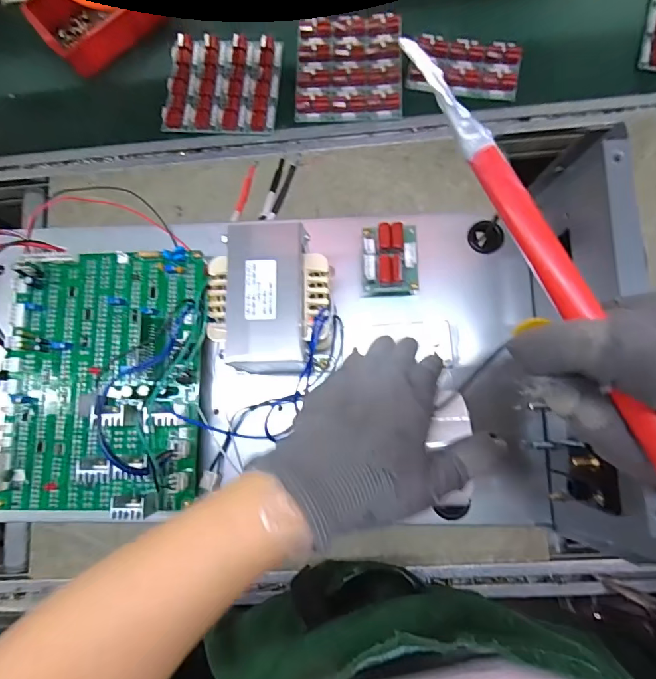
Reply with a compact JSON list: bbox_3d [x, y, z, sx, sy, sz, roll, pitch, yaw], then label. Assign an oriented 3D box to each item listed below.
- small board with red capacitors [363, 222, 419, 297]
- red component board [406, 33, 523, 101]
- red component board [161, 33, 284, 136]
[{"bbox_3d":[0.051,-0.066,0.351,0.044,0.021,0.057,0,81,4],"label":"small board with red capacitors"},{"bbox_3d":[0.213,-0.422,0.669,0.161,0.032,0.091,15,82,6],"label":"red component board"},{"bbox_3d":[-0.170,-0.409,0.696,0.181,0.021,0.160,4,81,5],"label":"red component board"}]

